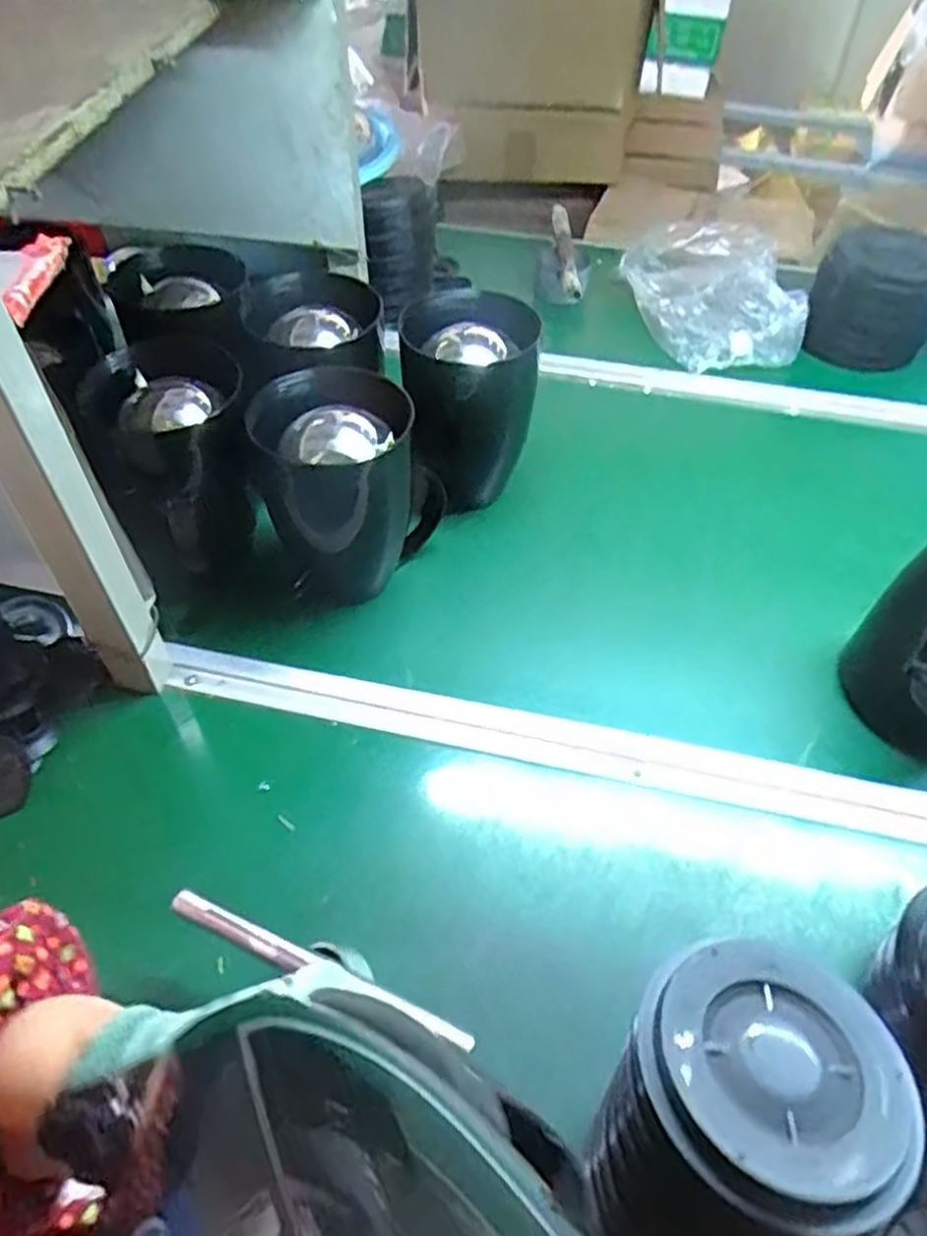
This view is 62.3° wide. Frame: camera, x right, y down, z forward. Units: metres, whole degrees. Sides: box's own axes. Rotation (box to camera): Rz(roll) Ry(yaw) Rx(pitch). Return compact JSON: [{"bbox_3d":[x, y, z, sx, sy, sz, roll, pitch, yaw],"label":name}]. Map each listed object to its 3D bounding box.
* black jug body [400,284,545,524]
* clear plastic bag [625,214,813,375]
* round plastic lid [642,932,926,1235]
[{"bbox_3d":[0.002,-0.205,0.753,0.124,0.180,0.113,-3,49,-5],"label":"black jug body"},{"bbox_3d":[0.331,-0.438,1.025,0.194,0.071,0.285,-3,49,-5],"label":"clear plastic bag"},{"bbox_3d":[0.140,0.199,0.343,0.111,0.022,0.116,1,49,-1],"label":"round plastic lid"}]

